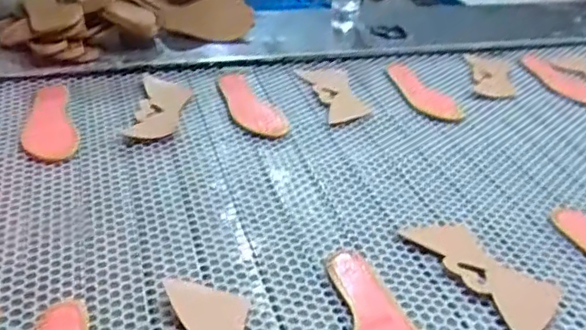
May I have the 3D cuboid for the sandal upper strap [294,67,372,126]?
[{"bbox_3d":[0.082,-0.134,1.137,0.097,0.008,0.206,-3,37,-20],"label":"sandal upper strap"}]

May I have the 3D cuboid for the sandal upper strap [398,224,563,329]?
[{"bbox_3d":[0.244,0.126,0.749,0.108,0.016,0.204,-12,37,-25],"label":"sandal upper strap"}]

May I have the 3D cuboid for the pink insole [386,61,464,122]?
[{"bbox_3d":[0.253,-0.146,1.177,0.081,0.009,0.234,-6,35,-17],"label":"pink insole"}]

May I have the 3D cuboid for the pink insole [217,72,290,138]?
[{"bbox_3d":[-0.080,-0.111,1.068,0.081,0.024,0.215,-11,36,-23],"label":"pink insole"}]

